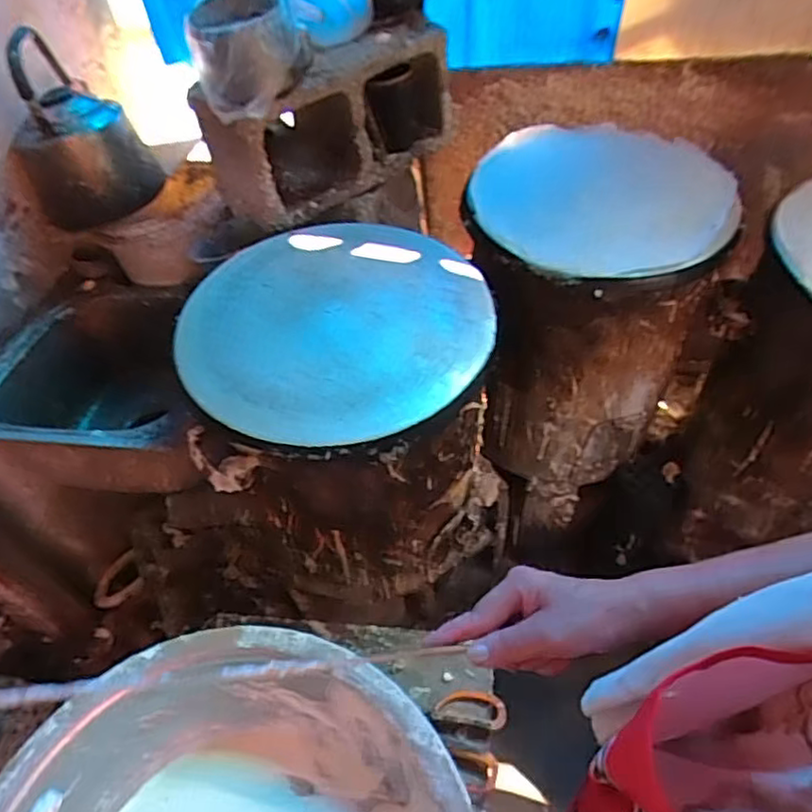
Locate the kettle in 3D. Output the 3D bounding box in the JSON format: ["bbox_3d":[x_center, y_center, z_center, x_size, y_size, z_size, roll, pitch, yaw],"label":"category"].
[{"bbox_3d":[-0.554,-0.455,1.072,0.203,0.249,0.229,-29,54,-18],"label":"kettle"}]

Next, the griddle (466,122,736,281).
[{"bbox_3d":[0.286,-0.318,0.953,0.396,0.048,0.377,2,51,-2],"label":"griddle"}]

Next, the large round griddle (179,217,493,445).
[{"bbox_3d":[-0.080,-0.102,0.775,0.361,0.029,0.345,-3,50,3],"label":"large round griddle"}]

